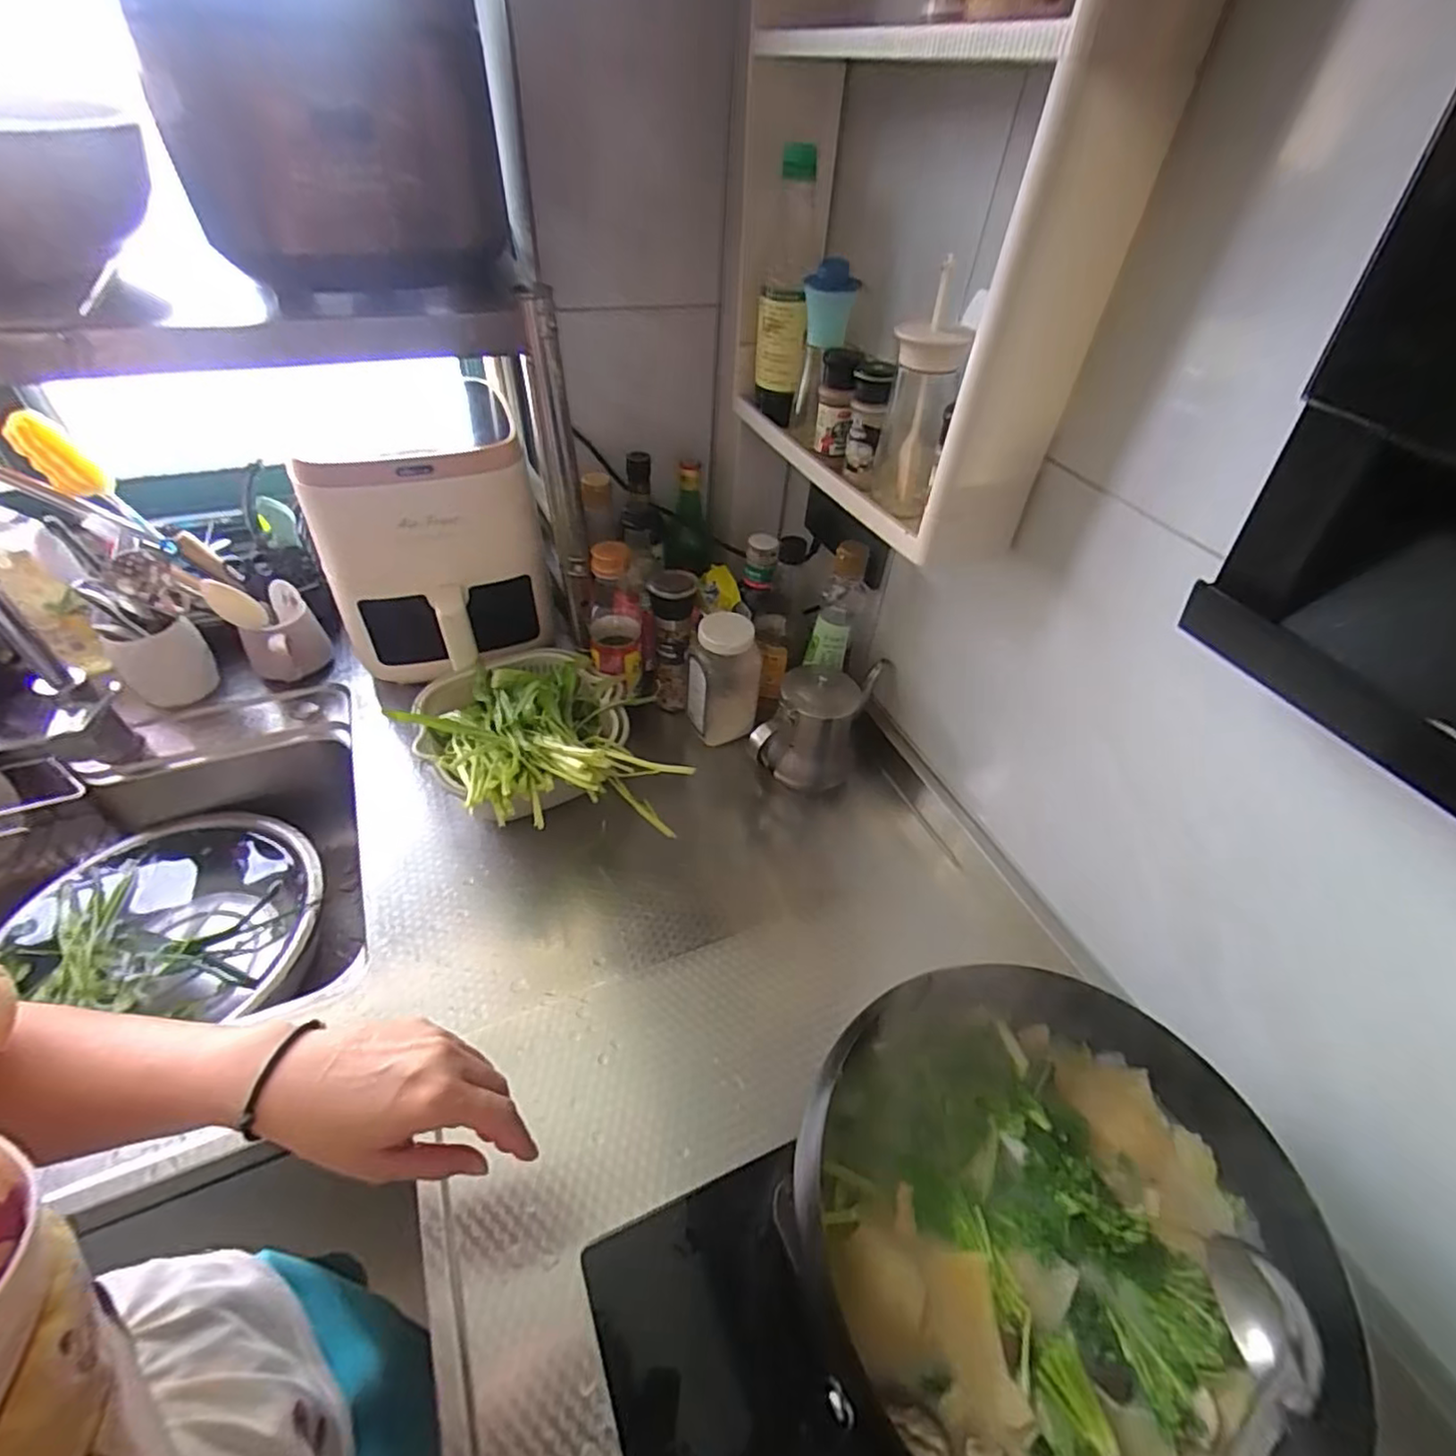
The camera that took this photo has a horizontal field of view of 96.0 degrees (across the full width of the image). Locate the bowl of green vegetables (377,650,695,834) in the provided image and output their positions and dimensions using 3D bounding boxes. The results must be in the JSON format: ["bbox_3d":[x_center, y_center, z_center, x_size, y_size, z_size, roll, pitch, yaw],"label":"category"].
[{"bbox_3d":[-0.213,0.019,0.731,0.219,0.152,0.287,-18,50,-22],"label":"bowl of green vegetables"}]

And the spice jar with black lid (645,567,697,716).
[{"bbox_3d":[-0.072,-0.104,0.831,0.054,0.177,0.065,3,46,-3],"label":"spice jar with black lid"}]

